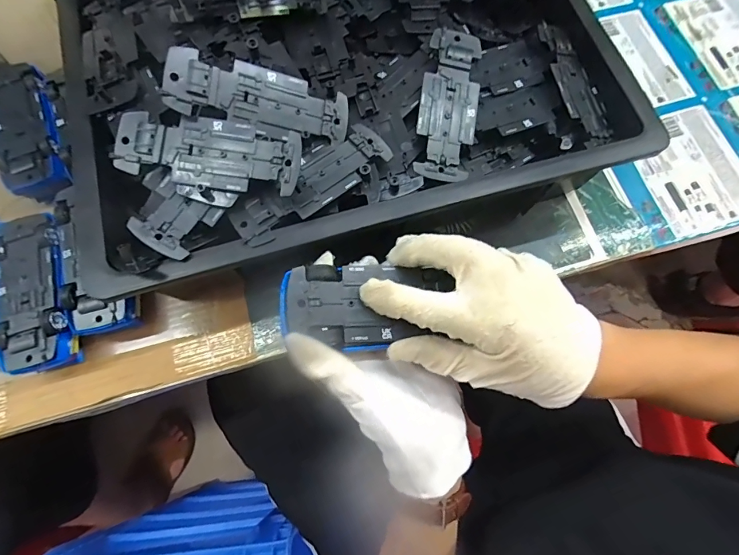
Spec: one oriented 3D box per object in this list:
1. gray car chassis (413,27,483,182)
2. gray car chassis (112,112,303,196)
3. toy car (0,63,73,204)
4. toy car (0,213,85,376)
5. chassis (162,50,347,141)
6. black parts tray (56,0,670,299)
[{"bbox_3d":[0.065,-0.142,0.322,0.047,0.008,0.127,8,84,2],"label":"gray car chassis"},{"bbox_3d":[-0.113,-0.086,0.280,0.126,0.015,0.048,8,88,-1],"label":"gray car chassis"},{"bbox_3d":[-0.323,-0.137,0.381,0.057,0.039,0.144,-22,73,-7],"label":"toy car"},{"bbox_3d":[-0.278,0.016,0.335,0.059,0.043,0.131,-17,72,-6],"label":"toy car"},{"bbox_3d":[-0.077,-0.129,0.286,0.127,0.016,0.040,6,70,-22],"label":"chassis"},{"bbox_3d":[-0.019,-0.186,0.327,0.446,0.070,0.309,-17,72,-6],"label":"black parts tray"}]

